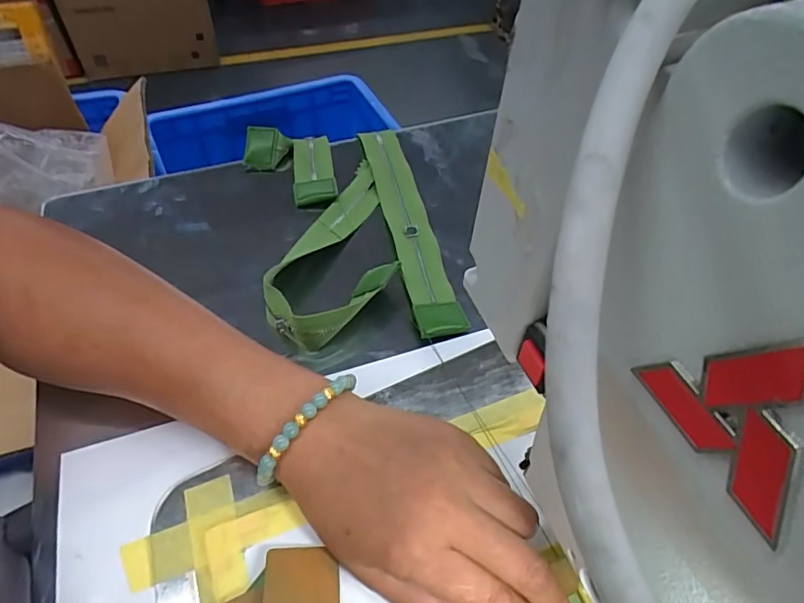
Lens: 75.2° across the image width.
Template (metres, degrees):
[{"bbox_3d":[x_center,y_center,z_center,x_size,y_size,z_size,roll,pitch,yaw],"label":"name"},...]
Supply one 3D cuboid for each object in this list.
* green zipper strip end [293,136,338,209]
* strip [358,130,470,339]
[{"bbox_3d":[-0.076,-0.117,0.439,0.034,0.012,0.090,-8,53,-8],"label":"green zipper strip end"},{"bbox_3d":[0.003,-0.068,0.408,0.035,0.007,0.227,-9,54,-9],"label":"strip"}]

